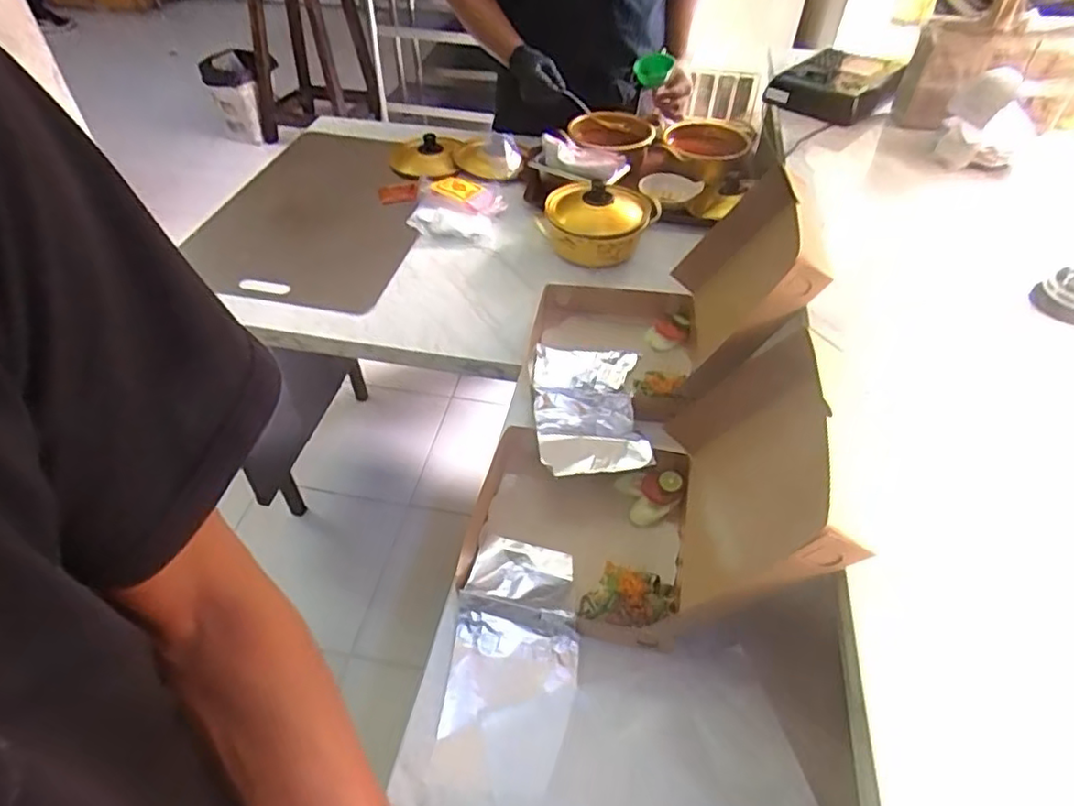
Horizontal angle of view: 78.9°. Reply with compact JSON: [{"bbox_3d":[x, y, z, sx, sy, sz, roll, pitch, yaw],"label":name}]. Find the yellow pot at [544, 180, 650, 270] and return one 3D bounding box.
[{"bbox_3d":[0.096,-0.315,1.121,0.184,0.101,0.152,-1,46,-2],"label":"yellow pot"}]

